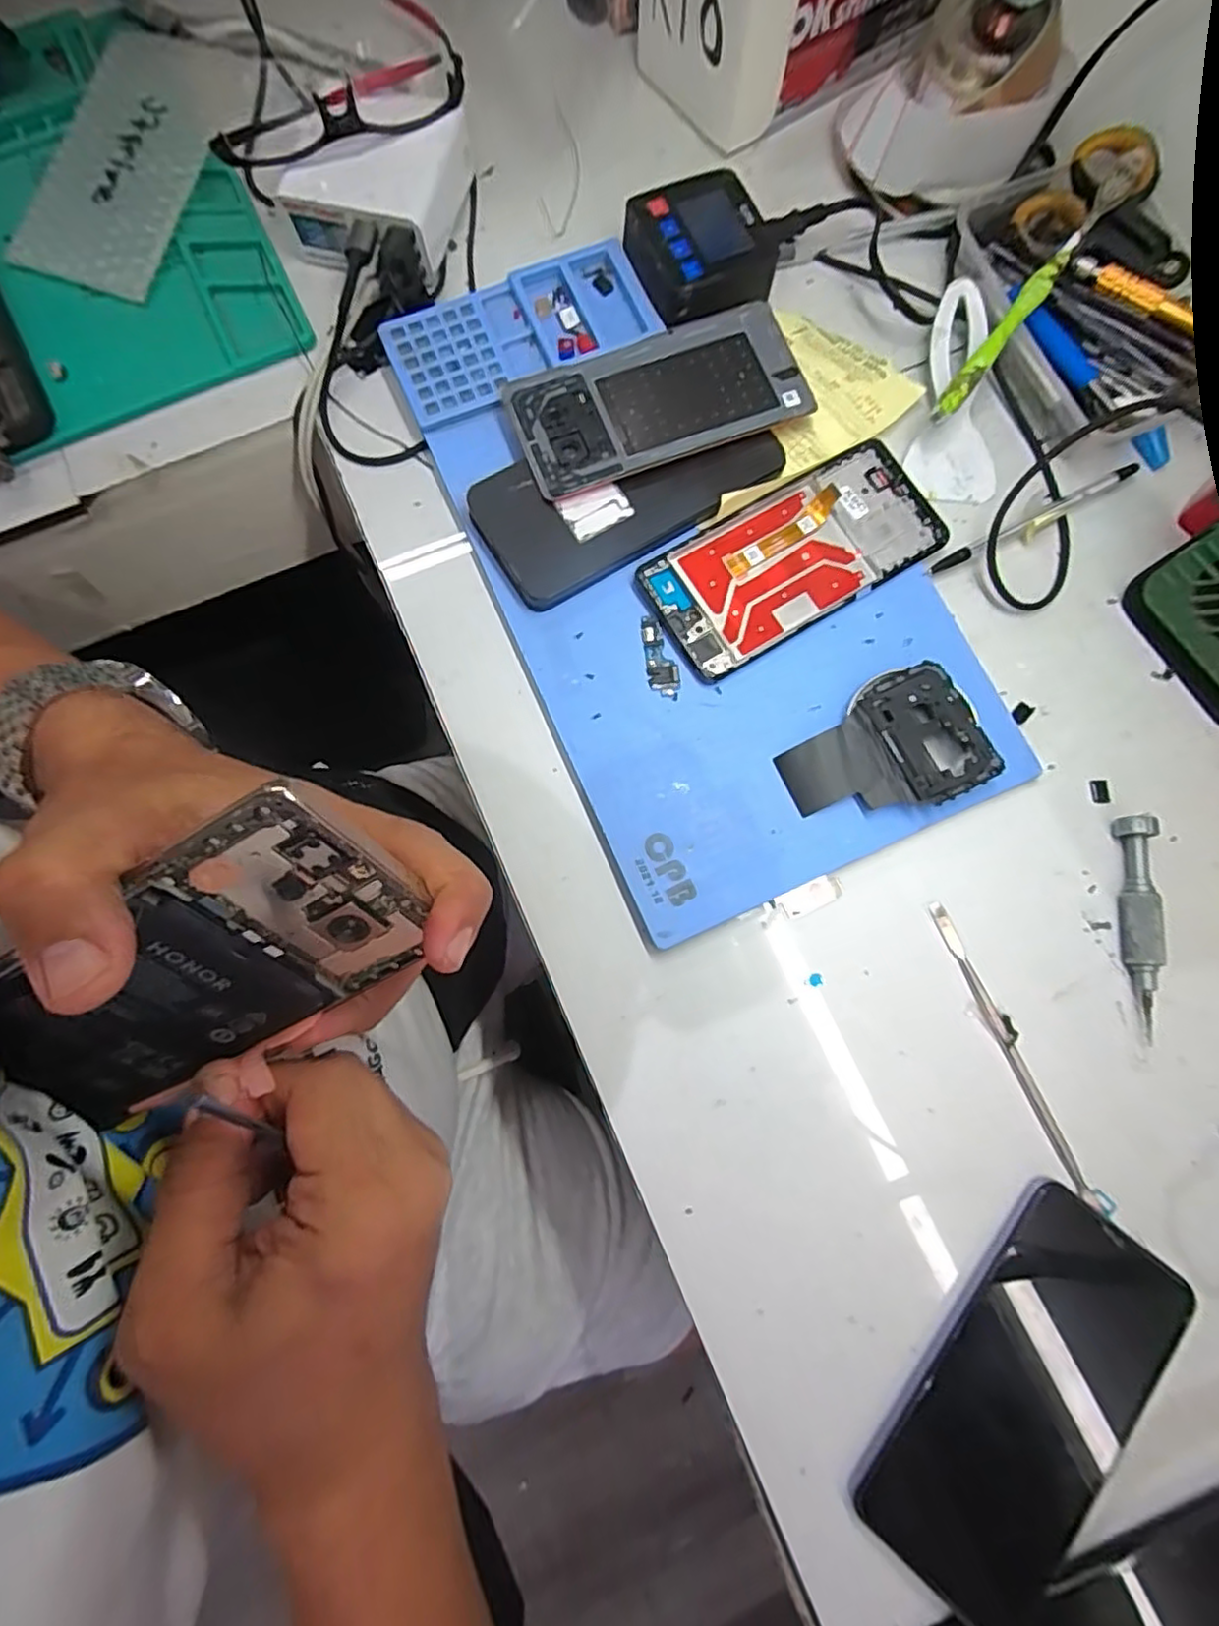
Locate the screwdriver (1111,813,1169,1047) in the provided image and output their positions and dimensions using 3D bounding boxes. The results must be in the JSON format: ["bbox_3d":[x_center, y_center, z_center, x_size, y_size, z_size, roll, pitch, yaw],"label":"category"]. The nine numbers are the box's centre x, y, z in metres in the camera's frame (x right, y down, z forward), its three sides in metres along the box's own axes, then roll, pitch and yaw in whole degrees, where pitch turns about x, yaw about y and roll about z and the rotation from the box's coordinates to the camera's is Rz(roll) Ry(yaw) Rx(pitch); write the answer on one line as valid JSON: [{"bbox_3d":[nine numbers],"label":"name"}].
[{"bbox_3d":[0.263,0.055,0.323,0.014,0.017,0.107,4,79,1],"label":"screwdriver"}]

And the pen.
[{"bbox_3d":[0.239,-0.166,0.364,0.143,0.009,0.006,-27,81,-5],"label":"pen"}]

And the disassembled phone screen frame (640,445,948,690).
[{"bbox_3d":[0.102,-0.139,0.356,0.163,0.012,0.075,-31,81,-6],"label":"disassembled phone screen frame"}]

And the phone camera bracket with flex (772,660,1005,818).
[{"bbox_3d":[0.138,-0.029,0.327,0.097,0.008,0.065,-25,78,0],"label":"phone camera bracket with flex"}]

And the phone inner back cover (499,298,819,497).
[{"bbox_3d":[0.028,-0.226,0.355,0.159,0.005,0.071,-21,80,-4],"label":"phone inner back cover"}]

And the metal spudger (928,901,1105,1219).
[{"bbox_3d":[0.195,0.116,0.315,0.007,0.004,0.152,-23,80,-4],"label":"metal spudger"}]

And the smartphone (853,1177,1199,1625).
[{"bbox_3d":[0.182,0.253,0.280,0.085,0.013,0.162,36,78,11],"label":"smartphone"}]

